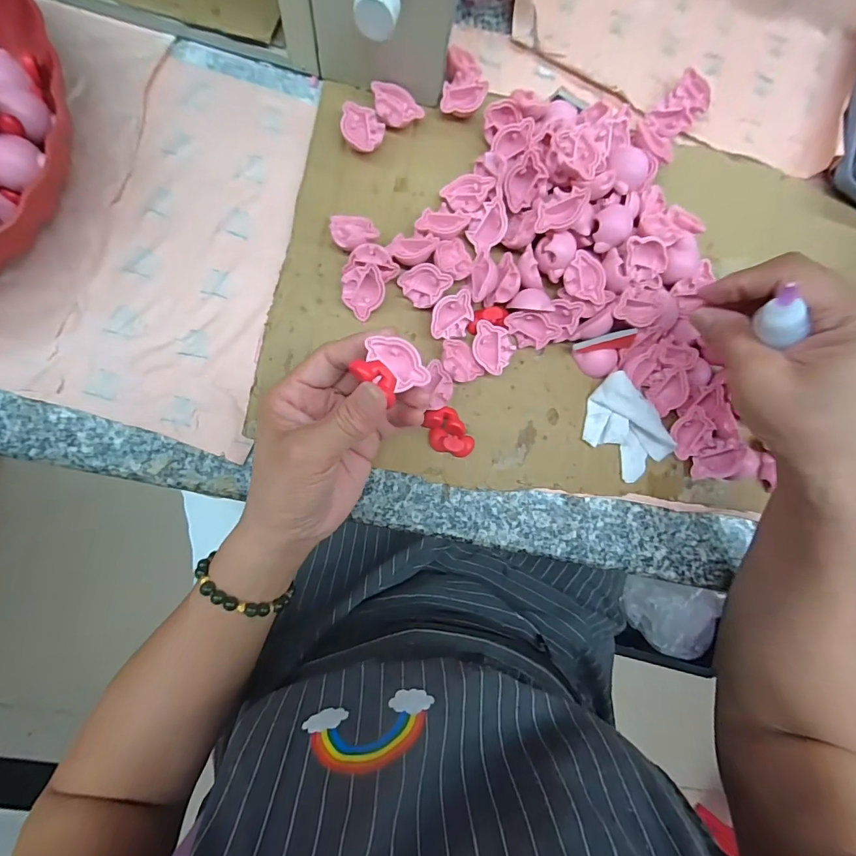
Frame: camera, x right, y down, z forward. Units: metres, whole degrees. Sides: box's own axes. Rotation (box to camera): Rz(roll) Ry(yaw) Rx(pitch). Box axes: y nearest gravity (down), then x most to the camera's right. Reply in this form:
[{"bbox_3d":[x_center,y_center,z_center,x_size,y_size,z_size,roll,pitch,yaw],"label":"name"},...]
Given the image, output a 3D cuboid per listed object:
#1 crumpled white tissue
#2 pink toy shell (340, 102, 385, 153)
[{"bbox_3d":[0.143,0.002,0.303,0.071,0.024,0.046,45,83,-2],"label":"crumpled white tissue"},{"bbox_3d":[-0.047,-0.208,0.298,0.030,0.014,0.029,0,86,-7],"label":"pink toy shell"}]

